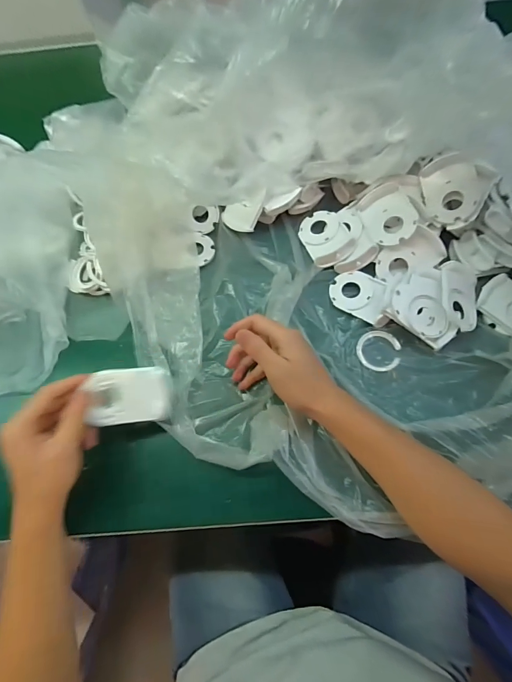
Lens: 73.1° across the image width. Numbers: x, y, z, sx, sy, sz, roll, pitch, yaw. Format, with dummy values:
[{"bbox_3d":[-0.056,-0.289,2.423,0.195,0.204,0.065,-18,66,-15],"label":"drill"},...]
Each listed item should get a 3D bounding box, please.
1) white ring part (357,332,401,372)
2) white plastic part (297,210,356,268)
[{"bbox_3d":[0.145,0.012,0.406,0.048,0.004,0.051,-1,68,3],"label":"white ring part"},{"bbox_3d":[0.093,-0.140,0.463,0.057,0.016,0.083,-25,60,9],"label":"white plastic part"}]

